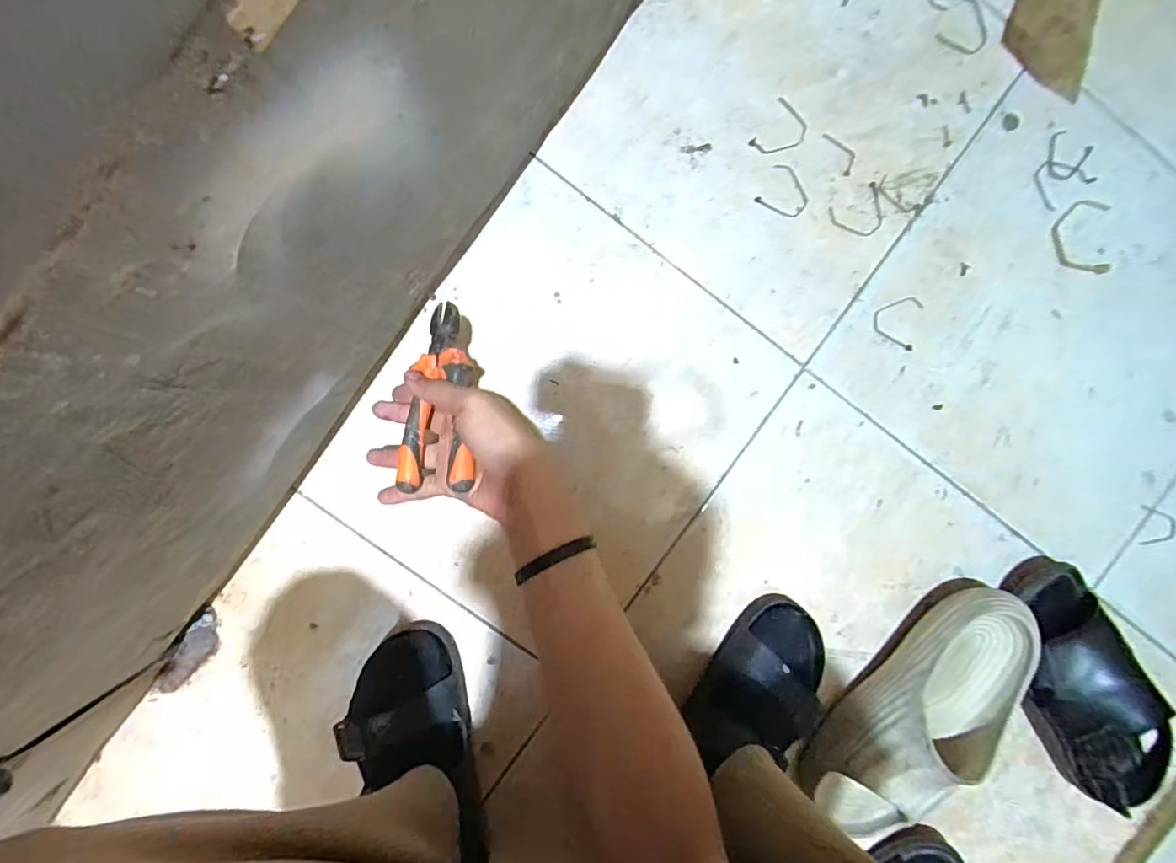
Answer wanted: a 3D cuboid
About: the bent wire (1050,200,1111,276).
[{"bbox_3d":[0.509,-0.197,0.539,0.055,0.010,0.075,-13,94,-3],"label":"bent wire"}]

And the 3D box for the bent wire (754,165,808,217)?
[{"bbox_3d":[0.198,-0.238,0.520,0.047,0.004,0.046,0,92,-4],"label":"bent wire"}]

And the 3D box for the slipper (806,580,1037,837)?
[{"bbox_3d":[0.335,0.284,0.508,0.133,0.086,0.275,44,89,-4],"label":"slipper"}]

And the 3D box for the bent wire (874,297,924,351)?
[{"bbox_3d":[0.314,-0.113,0.532,0.043,0.006,0.054,13,91,-4],"label":"bent wire"}]

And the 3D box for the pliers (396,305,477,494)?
[{"bbox_3d":[-0.113,-0.028,0.412,0.068,0.021,0.150,2,83,31],"label":"pliers"}]

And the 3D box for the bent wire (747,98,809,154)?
[{"bbox_3d":[0.192,-0.294,0.517,0.044,0.004,0.054,35,90,-4],"label":"bent wire"}]

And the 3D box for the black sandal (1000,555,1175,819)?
[{"bbox_3d":[0.507,0.250,0.526,0.101,0.061,0.260,-28,94,-2],"label":"black sandal"}]

